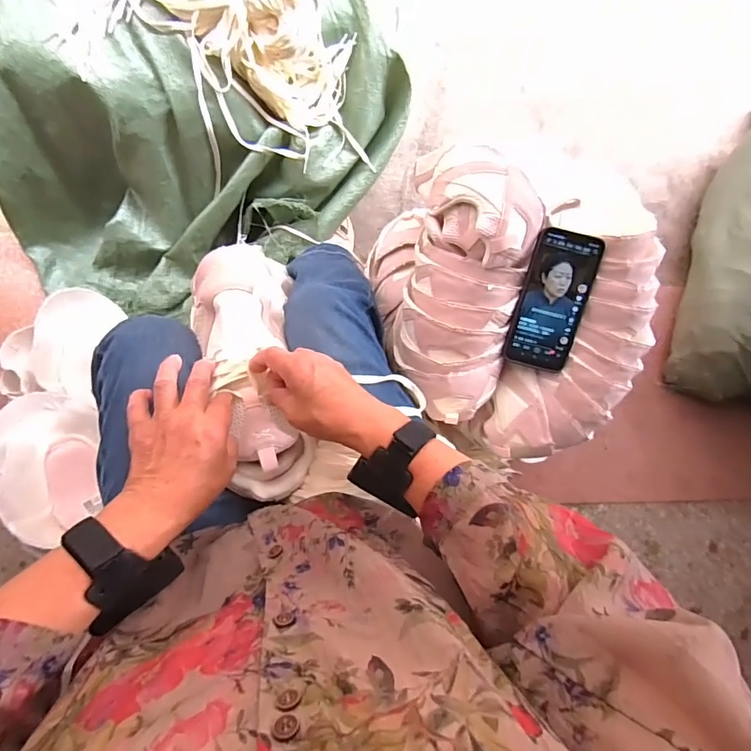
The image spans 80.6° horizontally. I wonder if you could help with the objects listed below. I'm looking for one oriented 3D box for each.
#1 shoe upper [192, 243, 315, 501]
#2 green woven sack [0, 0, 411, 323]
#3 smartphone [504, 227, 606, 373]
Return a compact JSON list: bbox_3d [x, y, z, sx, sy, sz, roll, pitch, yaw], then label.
[{"bbox_3d":[-0.131,-0.009,0.456,0.097,0.062,0.266,-9,86,-10],"label":"shoe upper"},{"bbox_3d":[-0.307,-0.369,0.728,0.677,0.268,0.490,7,86,-9],"label":"green woven sack"},{"bbox_3d":[0.218,-0.090,0.542,0.082,0.009,0.164,13,104,2],"label":"smartphone"}]

